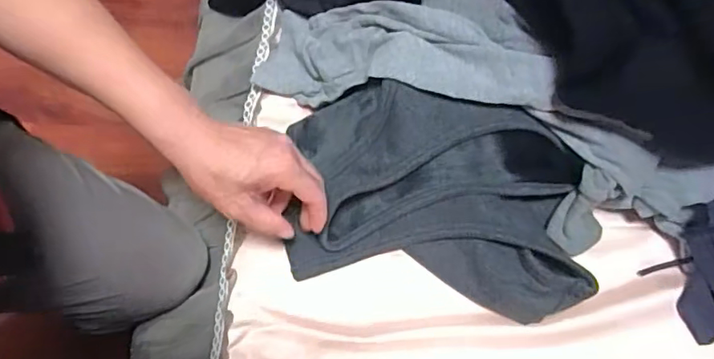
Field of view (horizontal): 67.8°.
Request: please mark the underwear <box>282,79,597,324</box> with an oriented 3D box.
[{"bbox_3d":[0.068,0.016,0.469,0.255,0.100,0.155,11,67,2],"label":"underwear"}]

